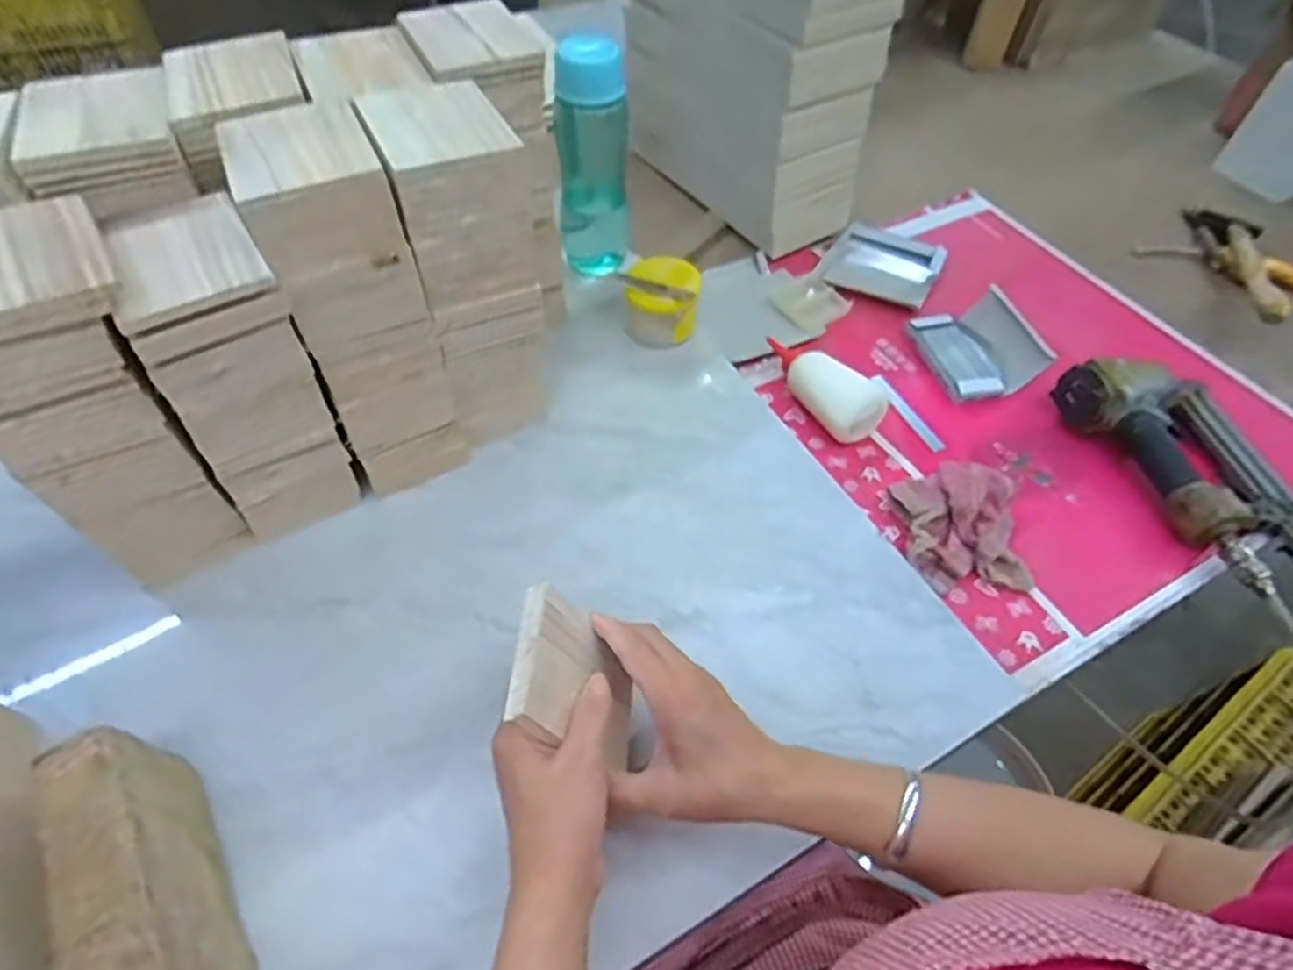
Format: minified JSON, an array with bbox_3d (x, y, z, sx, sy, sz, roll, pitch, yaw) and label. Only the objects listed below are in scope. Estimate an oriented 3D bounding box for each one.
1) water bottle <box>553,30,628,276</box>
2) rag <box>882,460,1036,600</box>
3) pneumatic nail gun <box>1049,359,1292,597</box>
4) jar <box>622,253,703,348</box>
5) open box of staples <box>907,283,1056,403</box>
[{"bbox_3d":[-0.055,-0.334,0.743,0.073,0.238,0.060,-3,54,-5],"label":"water bottle"},{"bbox_3d":[0.279,0.034,0.615,0.102,0.034,0.113,-3,54,-5],"label":"rag"},{"bbox_3d":[0.525,-0.027,0.662,0.144,0.064,0.252,-17,57,-15],"label":"pneumatic nail gun"},{"bbox_3d":[0.016,-0.194,0.749,0.078,0.075,0.067,10,54,4],"label":"jar"},{"bbox_3d":[0.360,-0.155,0.758,0.099,0.046,0.129,-9,55,-10],"label":"open box of staples"}]

